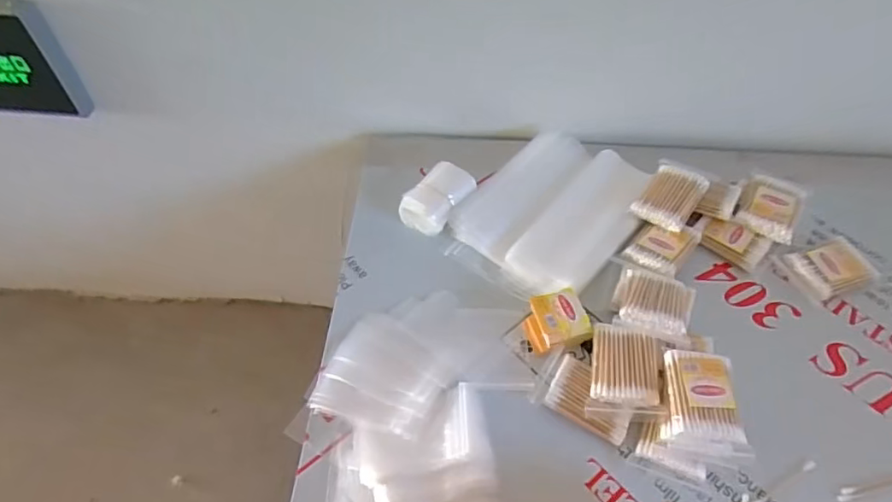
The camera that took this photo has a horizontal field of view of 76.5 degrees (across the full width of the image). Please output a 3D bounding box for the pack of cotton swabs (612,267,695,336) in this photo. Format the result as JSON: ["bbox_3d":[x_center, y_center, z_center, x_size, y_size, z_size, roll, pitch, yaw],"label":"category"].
[{"bbox_3d":[0.197,0.048,0.537,0.070,0.021,0.084,18,37,20],"label":"pack of cotton swabs"}]

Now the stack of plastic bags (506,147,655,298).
[{"bbox_3d":[0.155,-0.034,0.618,0.088,0.015,0.196,32,59,22],"label":"stack of plastic bags"}]

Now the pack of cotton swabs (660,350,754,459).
[{"bbox_3d":[0.213,0.126,0.474,0.063,0.026,0.080,2,55,6],"label":"pack of cotton swabs"}]

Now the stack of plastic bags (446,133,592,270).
[{"bbox_3d":[0.086,-0.071,0.640,0.075,0.020,0.194,30,59,21],"label":"stack of plastic bags"}]

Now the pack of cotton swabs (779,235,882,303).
[{"bbox_3d":[0.402,0.017,0.591,0.091,0.013,0.058,-17,55,-12],"label":"pack of cotton swabs"}]

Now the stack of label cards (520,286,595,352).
[{"bbox_3d":[0.107,0.067,0.541,0.053,0.032,0.047,-9,53,-6],"label":"stack of label cards"}]

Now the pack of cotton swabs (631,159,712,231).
[{"bbox_3d":[0.248,-0.064,0.619,0.057,0.022,0.084,31,59,22],"label":"pack of cotton swabs"}]

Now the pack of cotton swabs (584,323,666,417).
[{"bbox_3d":[0.159,0.107,0.501,0.062,0.011,0.080,1,65,10],"label":"pack of cotton swabs"}]

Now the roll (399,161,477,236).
[{"bbox_3d":[-0.010,-0.060,0.638,0.058,0.040,0.083,29,58,21],"label":"roll"}]

